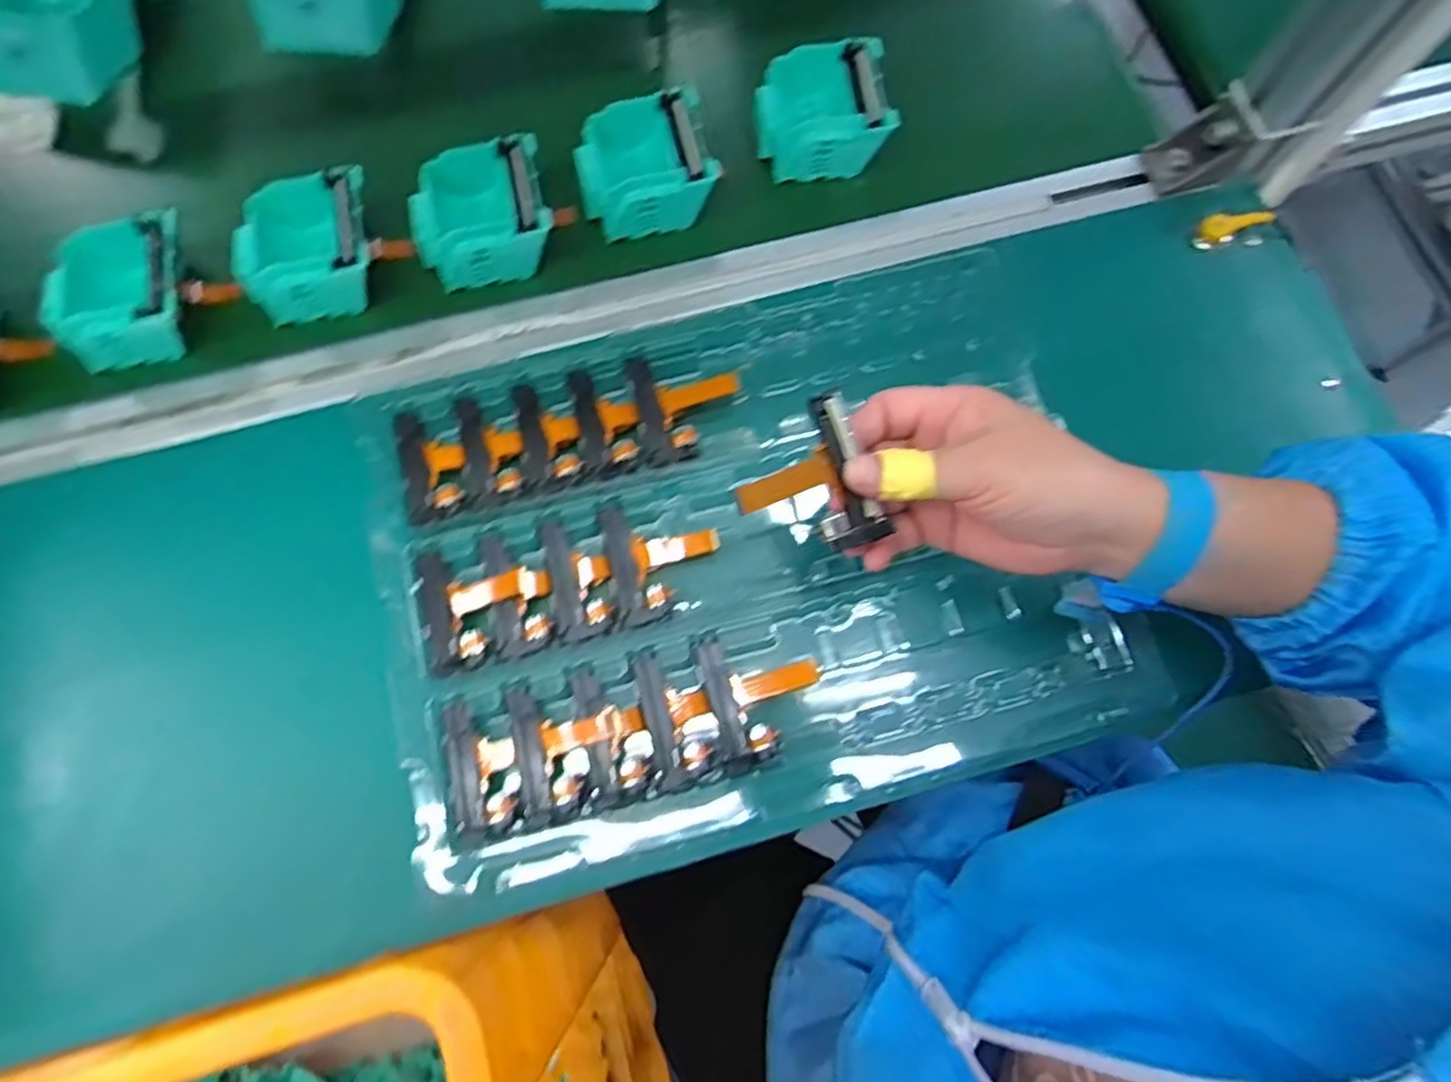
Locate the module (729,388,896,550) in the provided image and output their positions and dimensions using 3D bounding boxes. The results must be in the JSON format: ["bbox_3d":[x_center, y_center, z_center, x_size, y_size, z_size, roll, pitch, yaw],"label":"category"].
[{"bbox_3d":[0.035,-0.024,0.312,0.056,0.020,0.063,-22,74,-5],"label":"module"}]

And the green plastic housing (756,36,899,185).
[{"bbox_3d":[0.062,-0.281,0.473,0.082,0.032,0.076,-9,76,0],"label":"green plastic housing"}]

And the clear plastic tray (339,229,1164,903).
[{"bbox_3d":[0.015,0.003,0.399,0.388,0.036,0.278,-15,77,-1],"label":"clear plastic tray"}]

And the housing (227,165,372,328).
[{"bbox_3d":[-0.256,-0.181,0.444,0.081,0.035,0.081,-13,76,-1],"label":"housing"}]

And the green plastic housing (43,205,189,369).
[{"bbox_3d":[-0.361,-0.149,0.435,0.080,0.035,0.078,-14,76,-2],"label":"green plastic housing"}]

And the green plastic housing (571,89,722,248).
[{"bbox_3d":[-0.051,-0.238,0.459,0.082,0.033,0.073,-17,77,-2],"label":"green plastic housing"}]

